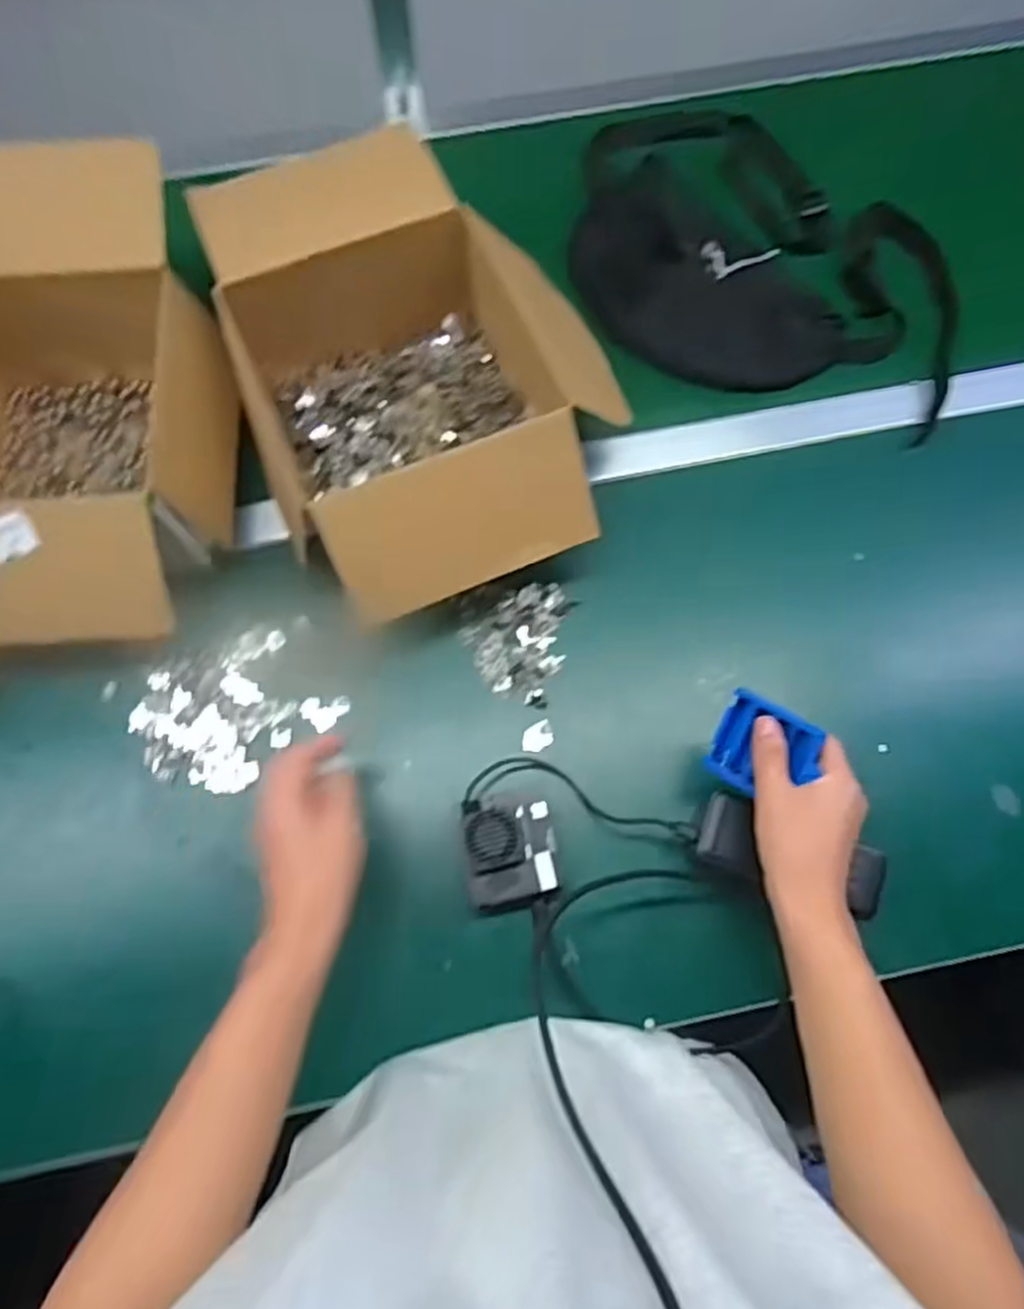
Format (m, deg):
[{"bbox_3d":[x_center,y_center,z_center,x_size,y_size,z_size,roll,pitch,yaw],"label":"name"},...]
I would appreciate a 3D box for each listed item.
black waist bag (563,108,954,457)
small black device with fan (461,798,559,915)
[{"bbox_3d":[0.248,-0.400,0.744,0.378,0.055,0.309,16,75,5],"label":"black waist bag"},{"bbox_3d":[0.000,0.148,0.563,0.065,0.039,0.078,-5,74,-1],"label":"small black device with fan"}]

